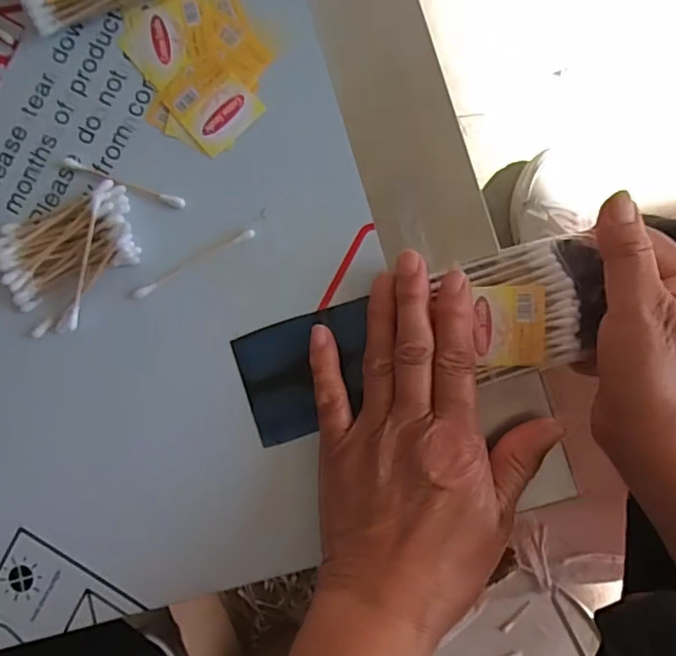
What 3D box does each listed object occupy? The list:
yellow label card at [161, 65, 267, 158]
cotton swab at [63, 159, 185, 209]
[{"bbox_3d":[-0.068,-0.121,0.327,0.039,0.004,0.043,-42,82,3],"label":"yellow label card"},{"bbox_3d":[-0.117,-0.079,0.330,0.074,0.005,0.006,21,89,9],"label":"cotton swab"}]

